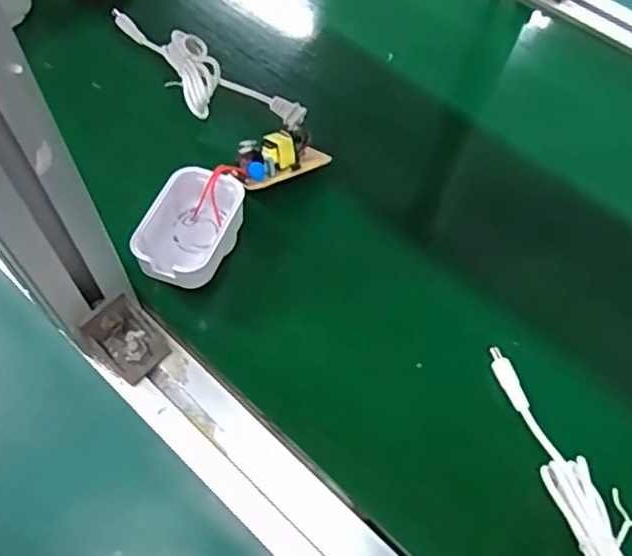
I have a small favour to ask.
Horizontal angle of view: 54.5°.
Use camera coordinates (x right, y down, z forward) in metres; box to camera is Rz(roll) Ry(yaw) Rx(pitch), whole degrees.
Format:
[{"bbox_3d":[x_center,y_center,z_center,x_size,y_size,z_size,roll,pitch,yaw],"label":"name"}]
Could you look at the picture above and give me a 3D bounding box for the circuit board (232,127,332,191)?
[{"bbox_3d":[-0.024,-0.075,0.388,0.059,0.020,0.033,-24,62,-16],"label":"circuit board"}]

